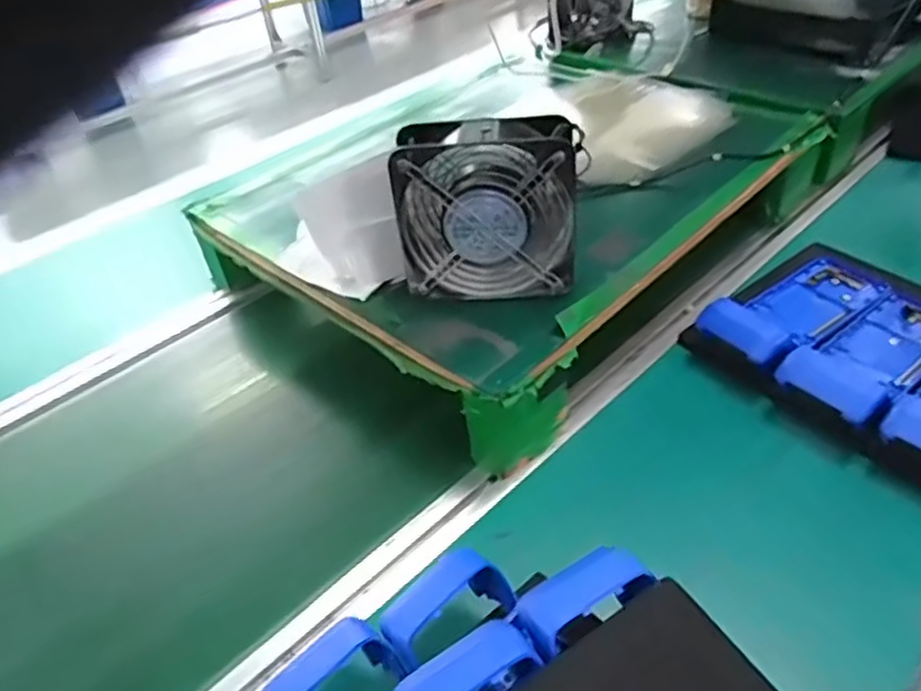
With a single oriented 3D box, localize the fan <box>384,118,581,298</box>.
[{"bbox_3d":[0.024,-0.113,0.594,0.151,0.151,0.057,1,41,8],"label":"fan"}]

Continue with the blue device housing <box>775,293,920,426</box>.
[{"bbox_3d":[0.388,0.006,0.635,0.226,0.034,0.081,-20,41,-35],"label":"blue device housing"}]

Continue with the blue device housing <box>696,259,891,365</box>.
[{"bbox_3d":[0.340,-0.037,0.692,0.226,0.036,0.082,-19,41,-34],"label":"blue device housing"}]

